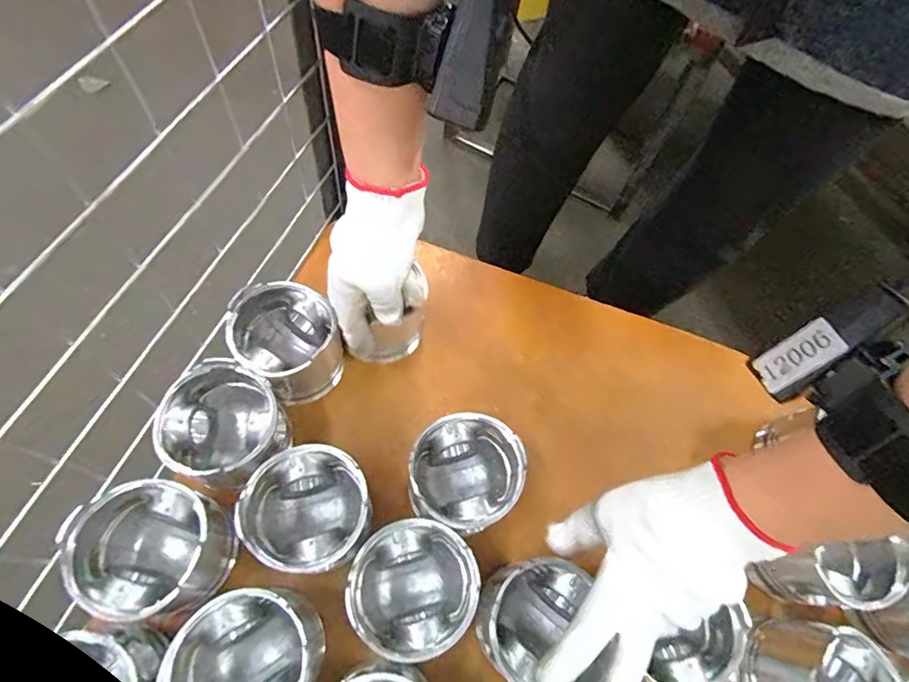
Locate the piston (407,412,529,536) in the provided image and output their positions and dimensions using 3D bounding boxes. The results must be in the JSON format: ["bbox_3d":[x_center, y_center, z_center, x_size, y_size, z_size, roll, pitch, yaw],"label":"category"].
[{"bbox_3d":[0.009,0.117,0.412,0.092,0.077,0.089,3,64,-6],"label":"piston"}]

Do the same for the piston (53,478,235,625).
[{"bbox_3d":[-0.220,0.152,0.355,0.088,0.074,0.087,5,64,-4],"label":"piston"}]

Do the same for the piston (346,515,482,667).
[{"bbox_3d":[-0.030,0.186,0.368,0.084,0.076,0.089,3,64,-6],"label":"piston"}]

